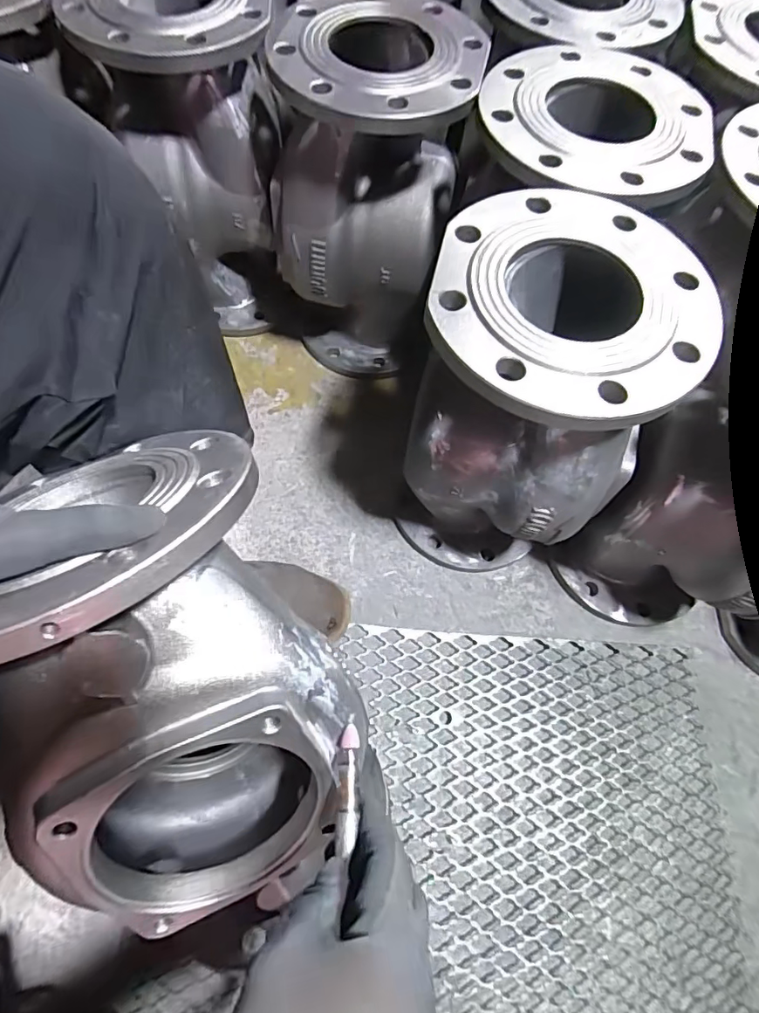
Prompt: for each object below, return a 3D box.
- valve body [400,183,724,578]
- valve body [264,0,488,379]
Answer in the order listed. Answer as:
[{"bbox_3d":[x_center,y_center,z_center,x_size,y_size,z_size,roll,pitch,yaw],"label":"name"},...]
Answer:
[{"bbox_3d":[0.135,-0.082,0.539,0.202,0.372,0.213,15,67,4],"label":"valve body"},{"bbox_3d":[-0.012,-0.361,0.644,0.202,0.360,0.209,13,67,3],"label":"valve body"}]

